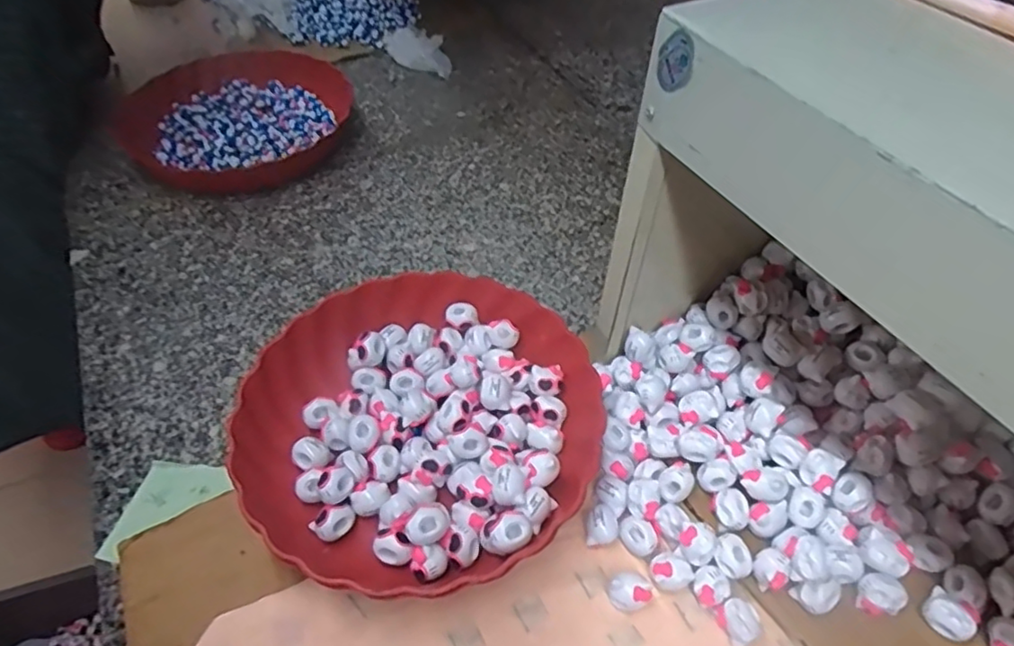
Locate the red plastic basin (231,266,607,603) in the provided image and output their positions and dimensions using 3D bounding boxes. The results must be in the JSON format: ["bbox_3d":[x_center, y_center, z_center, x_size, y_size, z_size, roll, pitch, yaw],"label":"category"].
[{"bbox_3d":[-0.053,0.065,0.438,0.231,0.056,0.240,-1,50,1],"label":"red plastic basin"}]

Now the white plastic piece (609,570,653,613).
[{"bbox_3d":[0.075,0.166,0.383,0.023,0.018,0.021,-1,50,1],"label":"white plastic piece"}]

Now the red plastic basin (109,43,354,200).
[{"bbox_3d":[-0.310,-0.239,0.727,0.254,0.050,0.254,-1,50,1],"label":"red plastic basin"}]

